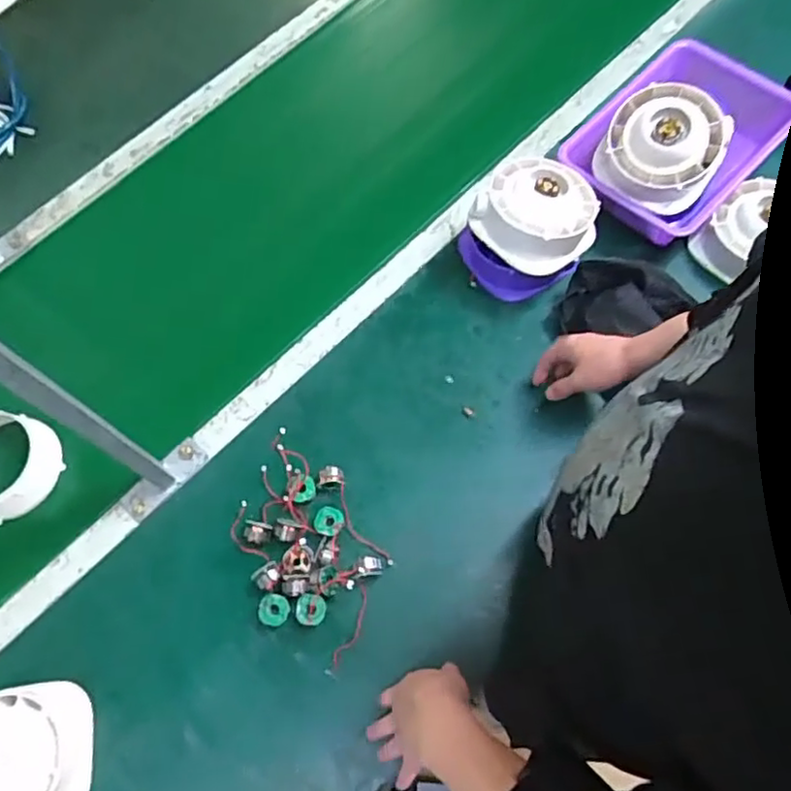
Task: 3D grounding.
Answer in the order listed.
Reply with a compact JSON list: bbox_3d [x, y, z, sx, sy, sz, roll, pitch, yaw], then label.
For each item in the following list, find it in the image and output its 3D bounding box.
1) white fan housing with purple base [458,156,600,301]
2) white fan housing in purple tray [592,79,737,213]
[{"bbox_3d":[0.165,-0.210,0.809,0.147,0.127,0.141,-1,68,4],"label":"white fan housing with purple base"},{"bbox_3d":[0.316,-0.301,0.779,0.137,0.047,0.137,36,107,17],"label":"white fan housing in purple tray"}]

